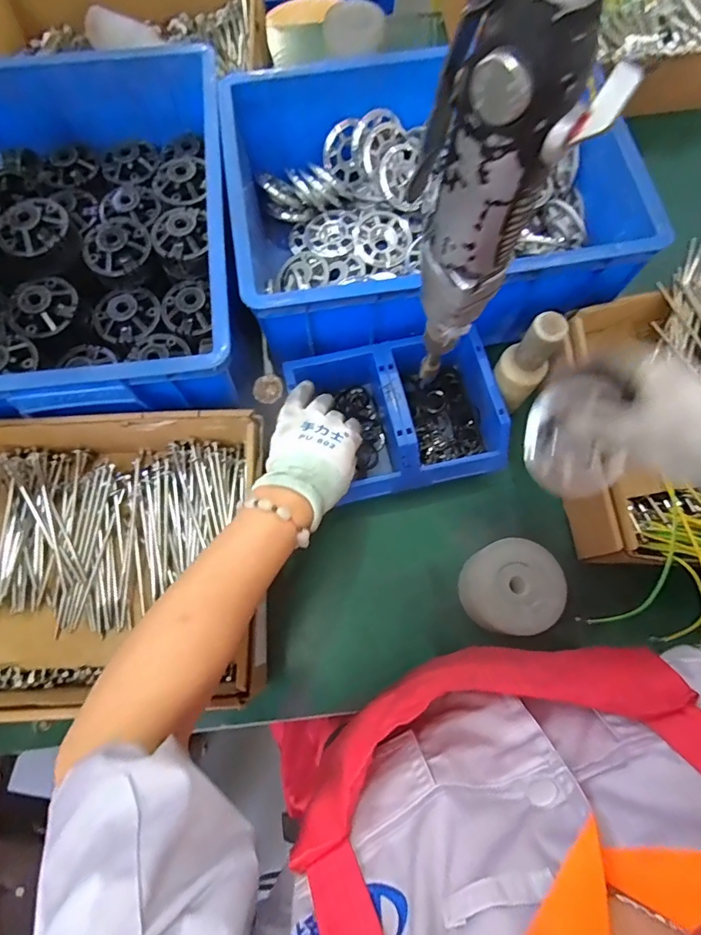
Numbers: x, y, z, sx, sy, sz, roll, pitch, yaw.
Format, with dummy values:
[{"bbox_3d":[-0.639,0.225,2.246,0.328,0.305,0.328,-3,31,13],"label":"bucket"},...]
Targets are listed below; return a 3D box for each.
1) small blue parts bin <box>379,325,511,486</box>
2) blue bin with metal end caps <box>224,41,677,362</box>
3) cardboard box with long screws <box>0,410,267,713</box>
[{"bbox_3d":[0.099,-0.061,0.523,0.110,0.076,0.152,-14,73,-4],"label":"small blue parts bin"},{"bbox_3d":[0.084,-0.298,0.548,0.417,0.146,0.321,-3,73,-1],"label":"blue bin with metal end caps"},{"bbox_3d":[-0.272,0.085,0.457,0.367,0.076,0.258,-3,73,-1],"label":"cardboard box with long screws"}]

